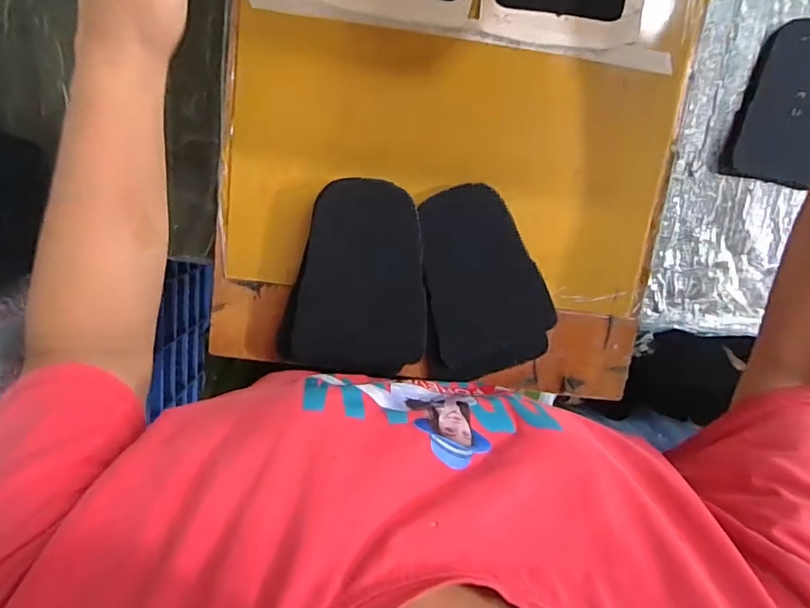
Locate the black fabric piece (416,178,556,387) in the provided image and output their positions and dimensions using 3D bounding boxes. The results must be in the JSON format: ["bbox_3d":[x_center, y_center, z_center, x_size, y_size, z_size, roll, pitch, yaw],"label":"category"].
[{"bbox_3d":[0.068,-0.016,0.412,0.103,0.016,0.152,-4,101,-3],"label":"black fabric piece"}]

